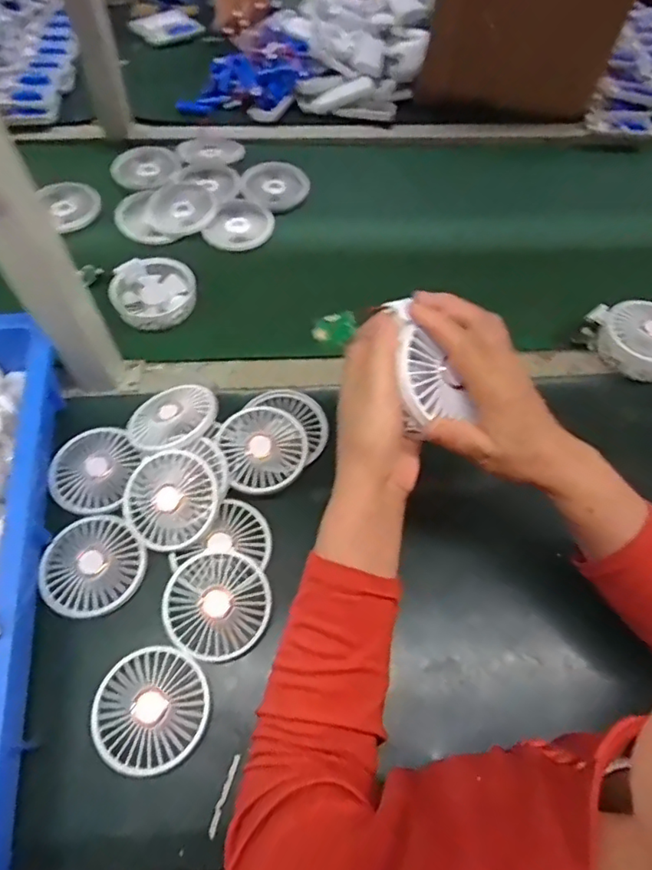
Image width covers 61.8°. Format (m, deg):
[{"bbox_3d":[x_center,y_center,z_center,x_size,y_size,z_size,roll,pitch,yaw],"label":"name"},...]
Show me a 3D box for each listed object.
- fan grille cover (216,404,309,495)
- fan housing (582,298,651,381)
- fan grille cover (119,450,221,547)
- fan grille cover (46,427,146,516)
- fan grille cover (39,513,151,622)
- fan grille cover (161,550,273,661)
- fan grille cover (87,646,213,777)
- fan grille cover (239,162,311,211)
[{"bbox_3d":[-0.062,0.012,0.524,0.085,0.008,0.087,22,69,6],"label":"fan grille cover"},{"bbox_3d":[0.338,-0.100,0.591,0.085,0.052,0.089,3,58,-1],"label":"fan housing"},{"bbox_3d":[-0.141,0.057,0.490,0.090,0.013,0.084,24,84,18],"label":"fan grille cover"},{"bbox_3d":[-0.224,0.029,0.521,0.081,0.012,0.085,16,59,7],"label":"fan grille cover"},{"bbox_3d":[-0.205,0.116,0.480,0.085,0.009,0.084,-38,66,-22],"label":"fan grille cover"},{"bbox_3d":[-0.092,0.142,0.461,0.086,0.017,0.085,-33,65,-21],"label":"fan grille cover"},{"bbox_3d":[-0.138,0.215,0.430,0.087,0.007,0.088,32,62,17],"label":"fan grille cover"},{"bbox_3d":[-0.071,-0.342,0.746,0.094,0.010,0.094,40,65,21],"label":"fan grille cover"}]

